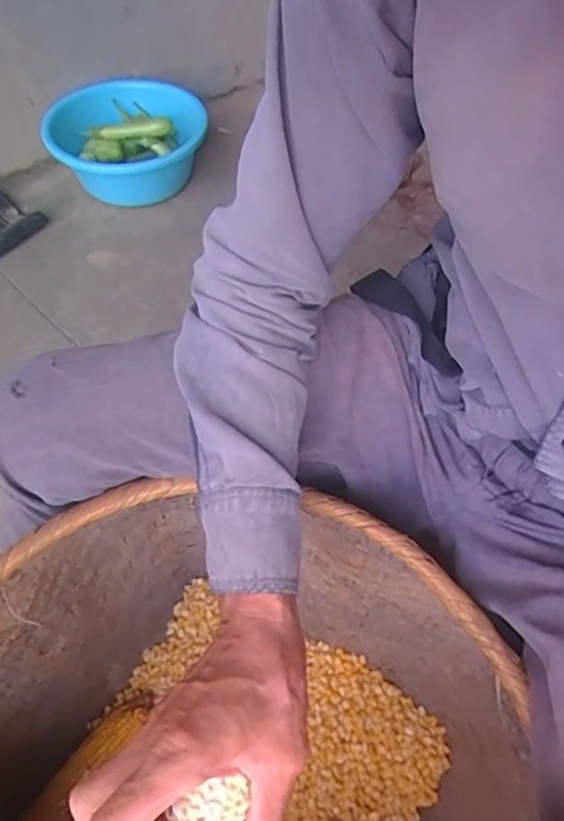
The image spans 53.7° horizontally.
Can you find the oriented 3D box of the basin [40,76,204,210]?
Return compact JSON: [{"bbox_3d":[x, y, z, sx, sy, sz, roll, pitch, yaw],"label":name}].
[{"bbox_3d":[-0.362,-0.642,1.346,0.371,0.139,0.382,1,57,-2],"label":"basin"}]

